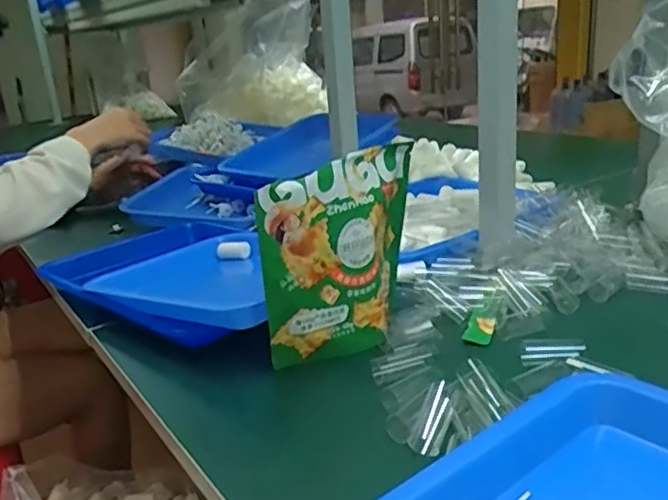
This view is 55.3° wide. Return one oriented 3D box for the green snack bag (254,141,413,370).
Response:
[{"bbox_3d":[0.008,0.003,0.561,0.058,0.159,0.165,8,22,32],"label":"green snack bag"}]

